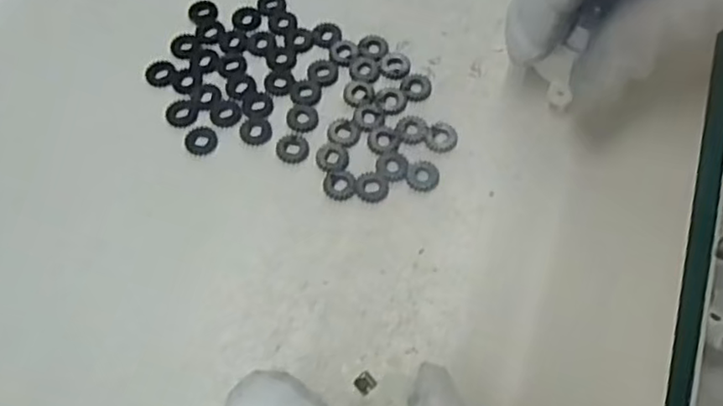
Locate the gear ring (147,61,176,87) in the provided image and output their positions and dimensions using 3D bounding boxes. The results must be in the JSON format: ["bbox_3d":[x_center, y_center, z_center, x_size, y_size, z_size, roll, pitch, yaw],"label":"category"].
[{"bbox_3d":[-0.071,-0.046,0.232,0.010,0.004,0.010,0,65,1],"label":"gear ring"}]

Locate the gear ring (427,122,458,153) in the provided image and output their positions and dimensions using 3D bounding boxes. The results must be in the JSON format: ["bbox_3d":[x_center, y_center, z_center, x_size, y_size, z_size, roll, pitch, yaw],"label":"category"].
[{"bbox_3d":[0.027,-0.022,0.219,0.010,0.004,0.011,0,65,1],"label":"gear ring"}]

